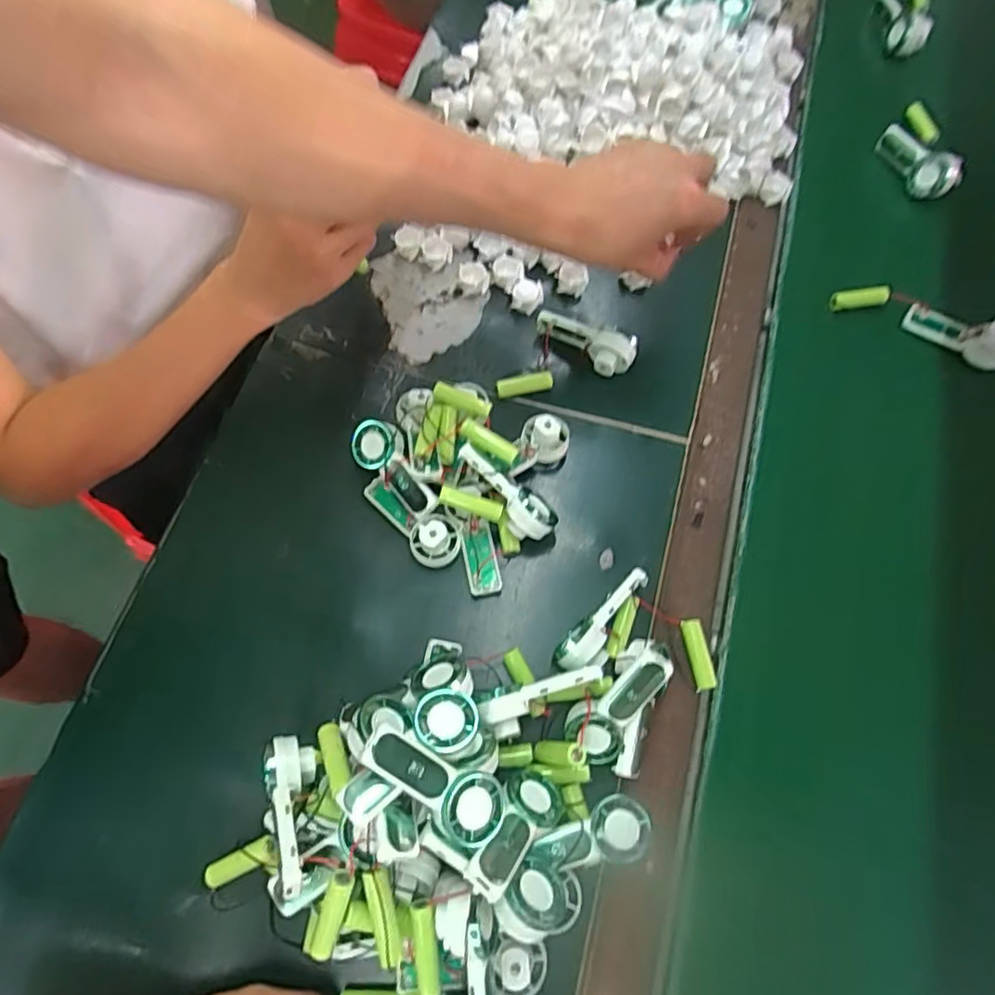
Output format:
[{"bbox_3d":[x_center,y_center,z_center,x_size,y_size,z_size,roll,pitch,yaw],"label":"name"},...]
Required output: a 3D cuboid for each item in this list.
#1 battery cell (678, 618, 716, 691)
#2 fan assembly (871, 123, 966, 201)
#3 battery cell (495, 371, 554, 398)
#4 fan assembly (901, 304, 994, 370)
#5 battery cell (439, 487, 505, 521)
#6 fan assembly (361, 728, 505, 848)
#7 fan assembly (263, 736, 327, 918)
[{"bbox_3d":[0.152,0.119,0.473,0.016,0.015,0.052,-8,68,-4],"label":"battery cell"},{"bbox_3d":[0.452,-0.364,0.668,0.053,0.032,0.098,-29,71,-12],"label":"fan assembly"},{"bbox_3d":[0.024,-0.101,0.557,0.052,0.017,0.016,-16,69,-7],"label":"battery cell"},{"bbox_3d":[0.435,-0.156,0.585,0.094,0.031,0.035,31,71,25],"label":"fan assembly"},{"bbox_3d":[-0.021,0.005,0.484,0.049,0.013,0.014,15,68,5],"label":"battery cell"},{"bbox_3d":[-0.036,0.164,0.357,0.094,0.014,0.038,39,71,-15],"label":"fan assembly"},{"bbox_3d":[-0.129,0.199,0.386,0.032,0.040,0.091,6,39,-34],"label":"fan assembly"}]

